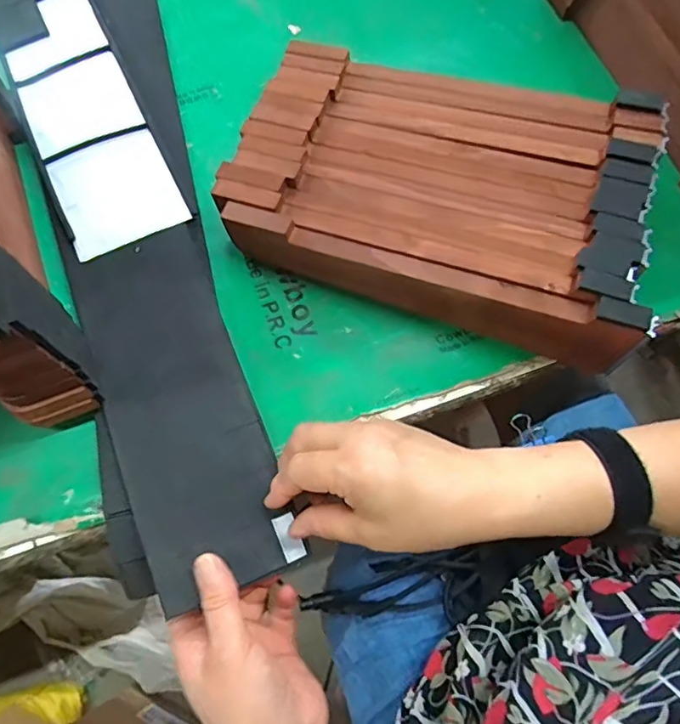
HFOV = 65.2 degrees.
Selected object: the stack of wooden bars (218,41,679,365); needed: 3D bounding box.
[{"bbox_3d":[0.071,-0.134,0.407,0.305,0.081,0.198,18,71,4],"label":"stack of wooden bars"}]

